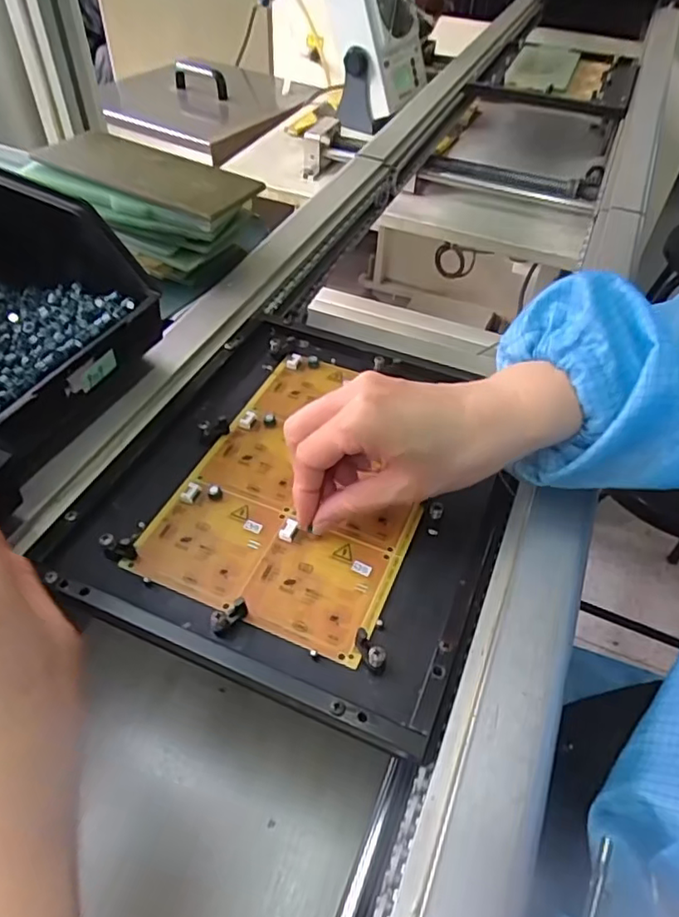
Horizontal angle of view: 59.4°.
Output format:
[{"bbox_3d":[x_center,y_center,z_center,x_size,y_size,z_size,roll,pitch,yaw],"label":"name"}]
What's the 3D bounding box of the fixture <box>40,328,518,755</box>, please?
[{"bbox_3d":[-0.015,0.011,0.381,0.234,0.024,0.269,22,49,12],"label":"fixture"}]

